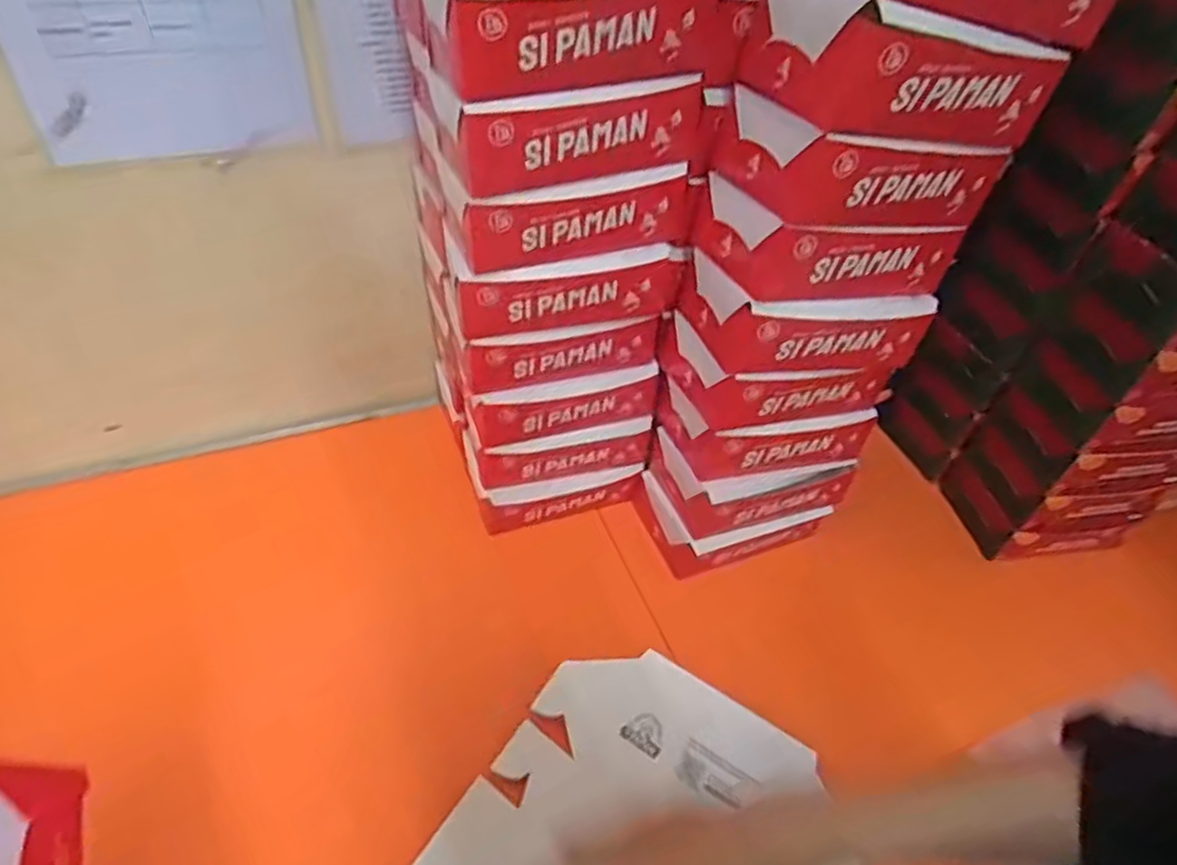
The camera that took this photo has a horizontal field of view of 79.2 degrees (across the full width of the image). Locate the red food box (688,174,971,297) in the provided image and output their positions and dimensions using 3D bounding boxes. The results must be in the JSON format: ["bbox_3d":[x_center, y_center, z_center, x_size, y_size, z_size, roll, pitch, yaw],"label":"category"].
[{"bbox_3d":[0.189,-0.159,0.564,0.179,0.066,0.105,-10,47,-16],"label":"red food box"}]

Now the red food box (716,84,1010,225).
[{"bbox_3d":[0.203,-0.205,0.523,0.180,0.071,0.110,-10,47,-16],"label":"red food box"}]

